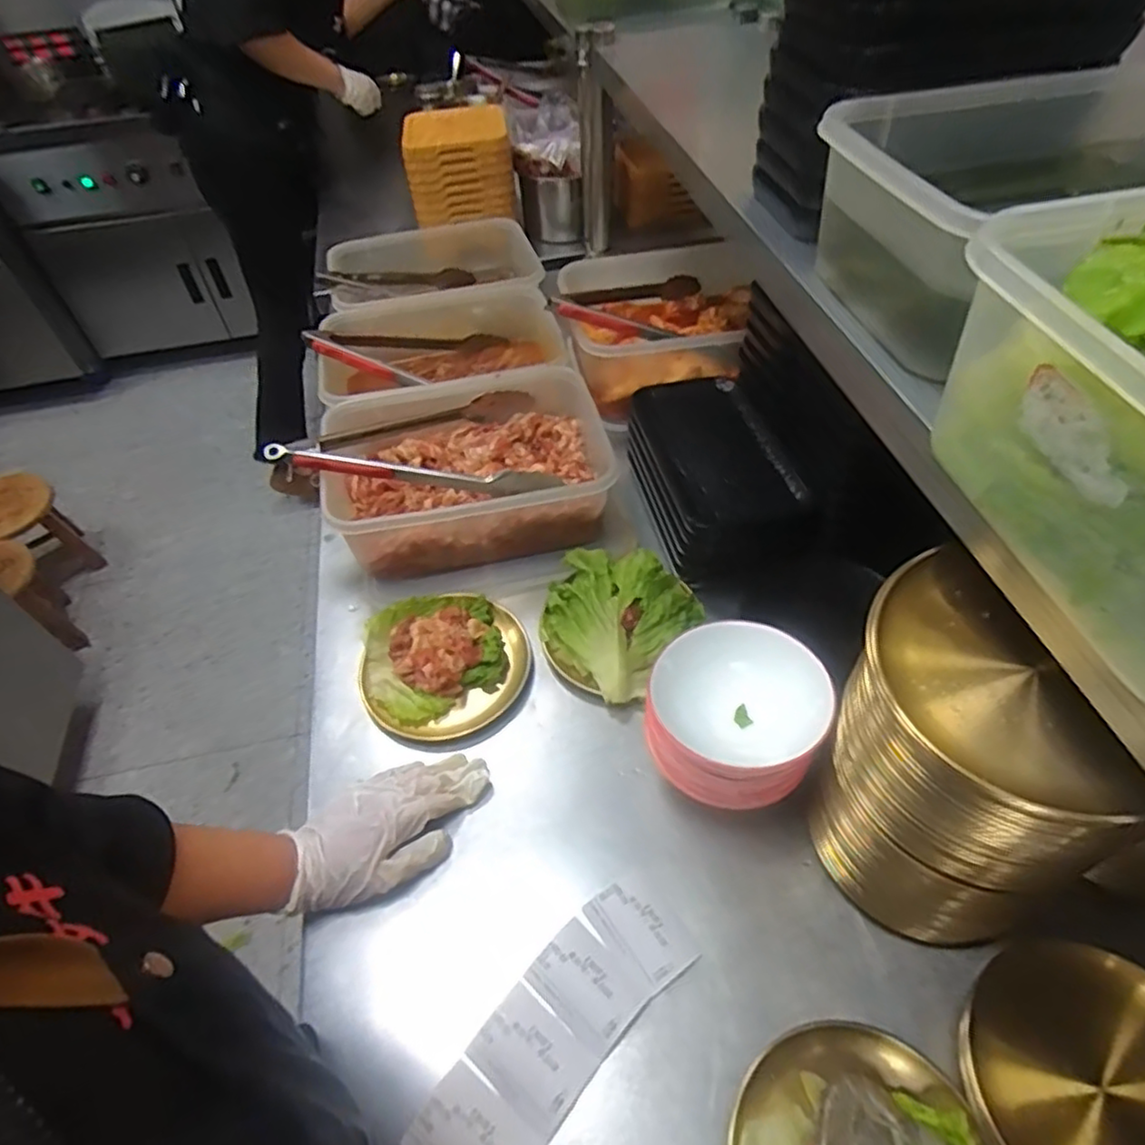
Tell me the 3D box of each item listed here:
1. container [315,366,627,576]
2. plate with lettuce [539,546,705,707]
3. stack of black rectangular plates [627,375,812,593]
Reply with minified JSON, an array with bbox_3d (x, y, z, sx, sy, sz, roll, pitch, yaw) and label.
[{"bbox_3d":[-0.118,-0.122,0.793,0.318,0.099,0.213,-9,50,-5],"label":"container"},{"bbox_3d":[0.040,0.037,0.678,0.144,0.069,0.147,-1,50,1],"label":"plate with lettuce"},{"bbox_3d":[0.146,-0.107,0.755,0.144,0.099,0.245,-12,51,-7],"label":"stack of black rectangular plates"}]

